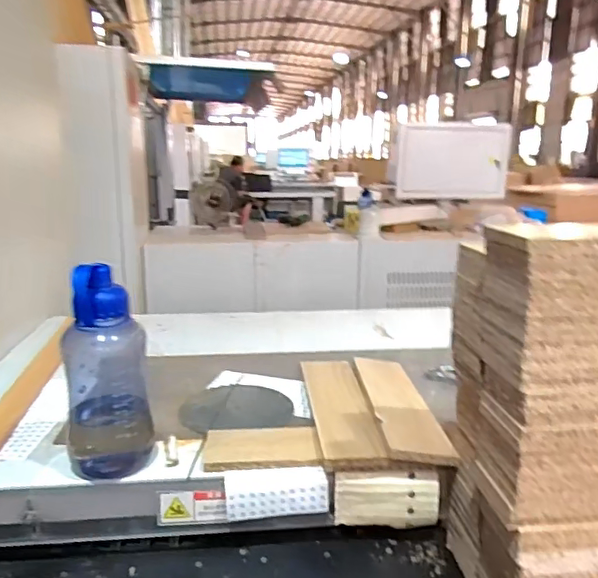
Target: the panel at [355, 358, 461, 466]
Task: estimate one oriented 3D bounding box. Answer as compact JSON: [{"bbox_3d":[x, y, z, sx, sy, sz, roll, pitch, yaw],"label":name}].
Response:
[{"bbox_3d":[0.154,0.175,0.877,0.089,0.017,0.368,6,12,-3],"label":"panel"}]

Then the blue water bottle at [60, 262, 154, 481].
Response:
[{"bbox_3d":[-0.253,0.106,0.721,0.101,0.267,0.103,-6,15,-23],"label":"blue water bottle"}]

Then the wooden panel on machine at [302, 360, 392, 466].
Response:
[{"bbox_3d":[0.062,0.178,0.878,0.089,0.010,0.352,-3,14,-4],"label":"wooden panel on machine"}]

